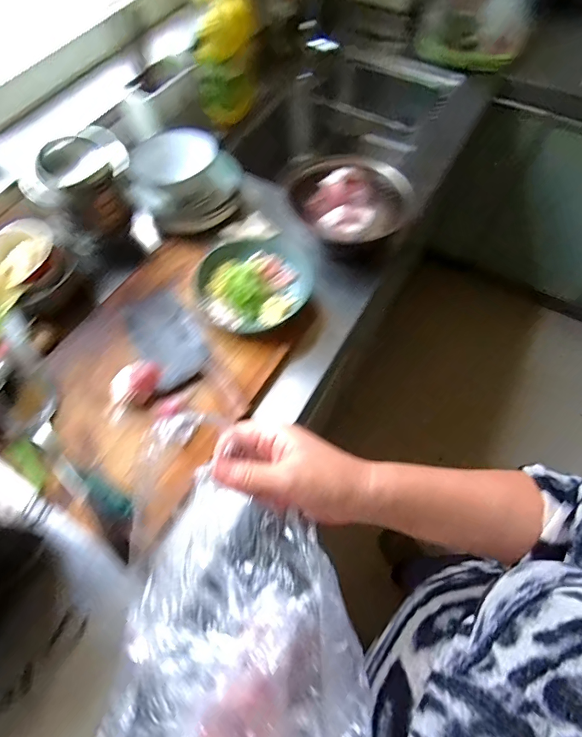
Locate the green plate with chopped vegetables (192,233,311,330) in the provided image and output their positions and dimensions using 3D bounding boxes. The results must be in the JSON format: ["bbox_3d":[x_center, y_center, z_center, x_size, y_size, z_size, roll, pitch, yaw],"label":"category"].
[{"bbox_3d":[-0.062,-0.143,0.712,0.194,0.040,0.191,0,64,-1],"label":"green plate with chopped vegetables"}]

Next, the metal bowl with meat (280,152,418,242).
[{"bbox_3d":[0.097,-0.343,0.809,0.223,0.057,0.249,-35,70,-16],"label":"metal bowl with meat"}]

